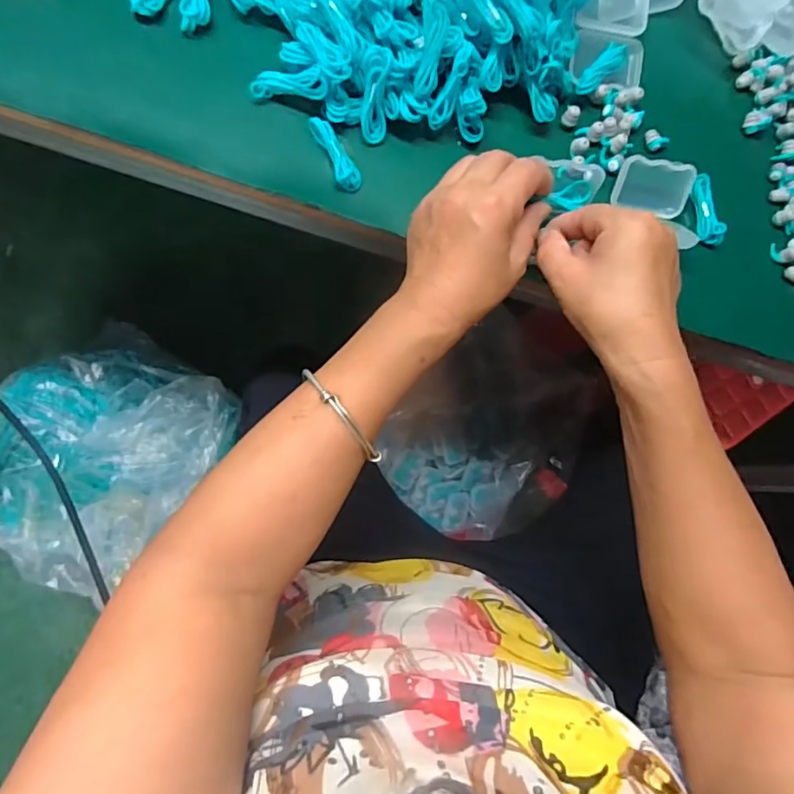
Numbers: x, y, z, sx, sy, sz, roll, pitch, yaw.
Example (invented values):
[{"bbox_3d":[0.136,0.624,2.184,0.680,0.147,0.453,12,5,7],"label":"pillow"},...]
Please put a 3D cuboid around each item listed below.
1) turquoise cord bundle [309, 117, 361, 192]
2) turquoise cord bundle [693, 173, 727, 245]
[{"bbox_3d":[-0.040,-0.158,0.336,0.017,0.014,0.050,-25,87,-13],"label":"turquoise cord bundle"},{"bbox_3d":[0.229,-0.139,0.381,0.011,0.013,0.052,-12,84,-12],"label":"turquoise cord bundle"}]

